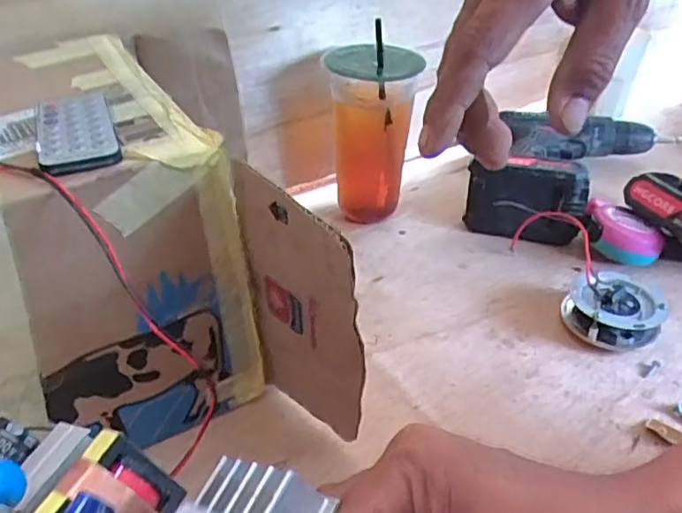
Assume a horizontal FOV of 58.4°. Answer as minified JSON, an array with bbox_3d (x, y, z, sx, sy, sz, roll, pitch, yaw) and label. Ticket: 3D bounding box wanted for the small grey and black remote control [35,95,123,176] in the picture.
[{"bbox_3d":[-0.144,-0.067,0.331,0.038,0.008,0.095,-15,39,-18],"label":"small grey and black remote control"}]

